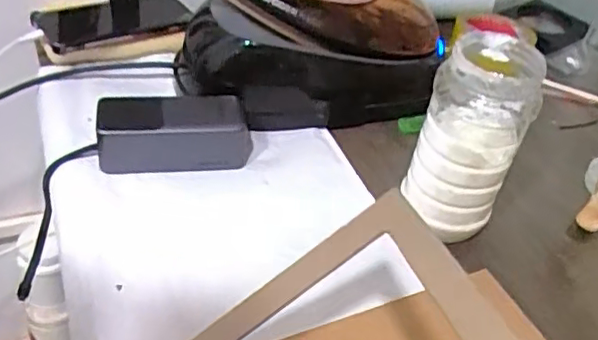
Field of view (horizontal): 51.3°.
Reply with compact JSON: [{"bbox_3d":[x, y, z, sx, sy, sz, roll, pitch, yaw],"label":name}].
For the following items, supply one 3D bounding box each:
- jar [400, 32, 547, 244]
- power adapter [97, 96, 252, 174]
[{"bbox_3d":[0.134,-0.020,0.505,0.076,0.165,0.072,13,42,6],"label":"jar"},{"bbox_3d":[-0.113,-0.031,0.567,0.135,0.050,0.058,-3,43,-12],"label":"power adapter"}]

